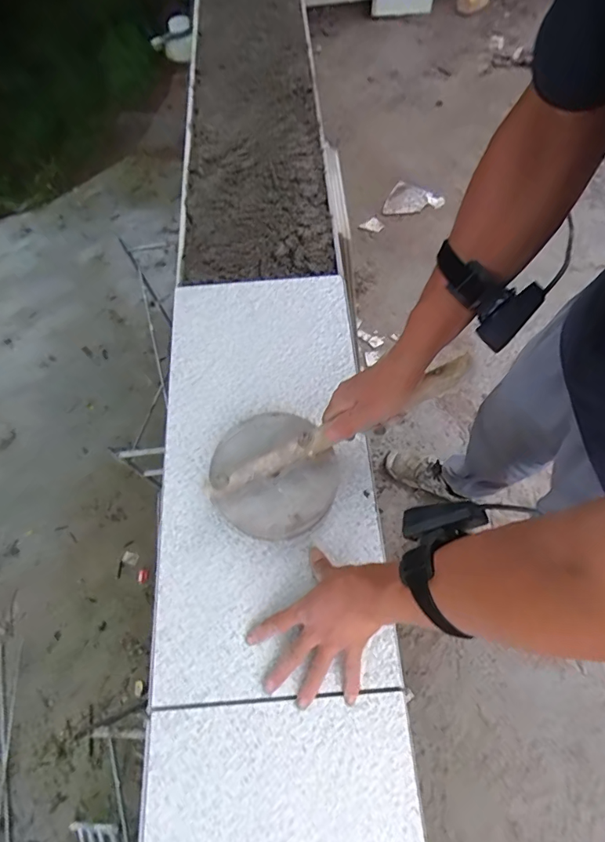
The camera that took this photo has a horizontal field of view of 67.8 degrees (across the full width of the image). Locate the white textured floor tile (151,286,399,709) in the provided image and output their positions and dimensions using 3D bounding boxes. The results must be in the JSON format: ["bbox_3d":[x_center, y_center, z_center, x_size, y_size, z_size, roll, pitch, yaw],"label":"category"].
[{"bbox_3d":[-0.052,0.036,0.625,0.293,0.017,0.579,-1,64,1],"label":"white textured floor tile"}]

